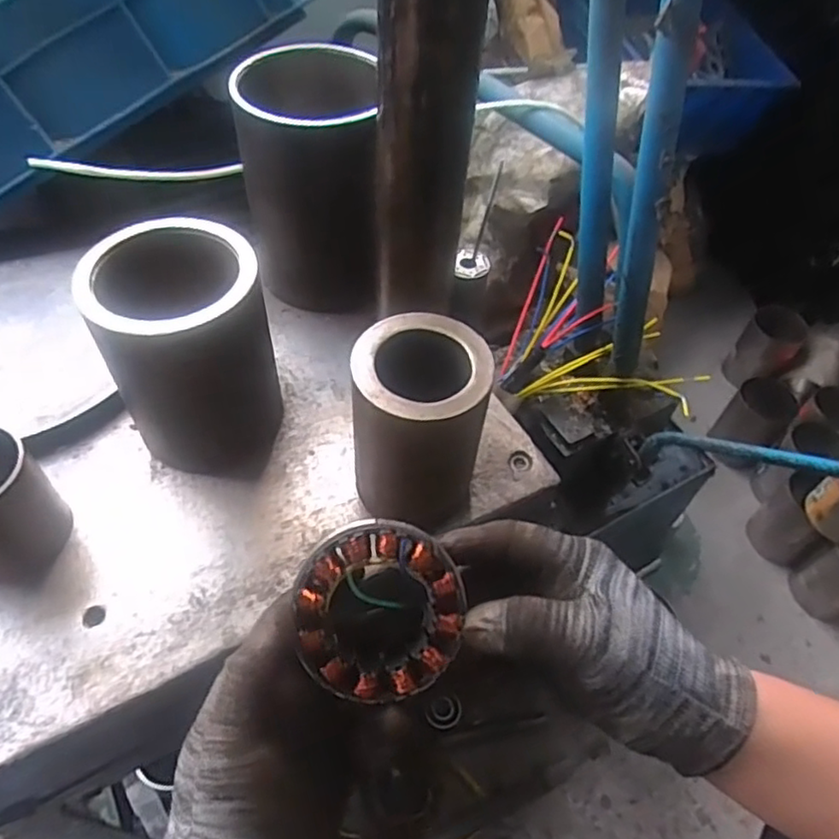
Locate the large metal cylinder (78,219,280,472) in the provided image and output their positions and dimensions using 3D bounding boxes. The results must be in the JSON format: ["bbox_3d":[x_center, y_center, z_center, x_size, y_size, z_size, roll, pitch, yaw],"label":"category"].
[{"bbox_3d":[-0.162,-0.044,0.462,0.108,0.153,0.115,-7,53,-9],"label":"large metal cylinder"}]

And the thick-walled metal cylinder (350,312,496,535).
[{"bbox_3d":[0.001,0.006,0.446,0.082,0.139,0.078,12,52,6],"label":"thick-walled metal cylinder"}]

